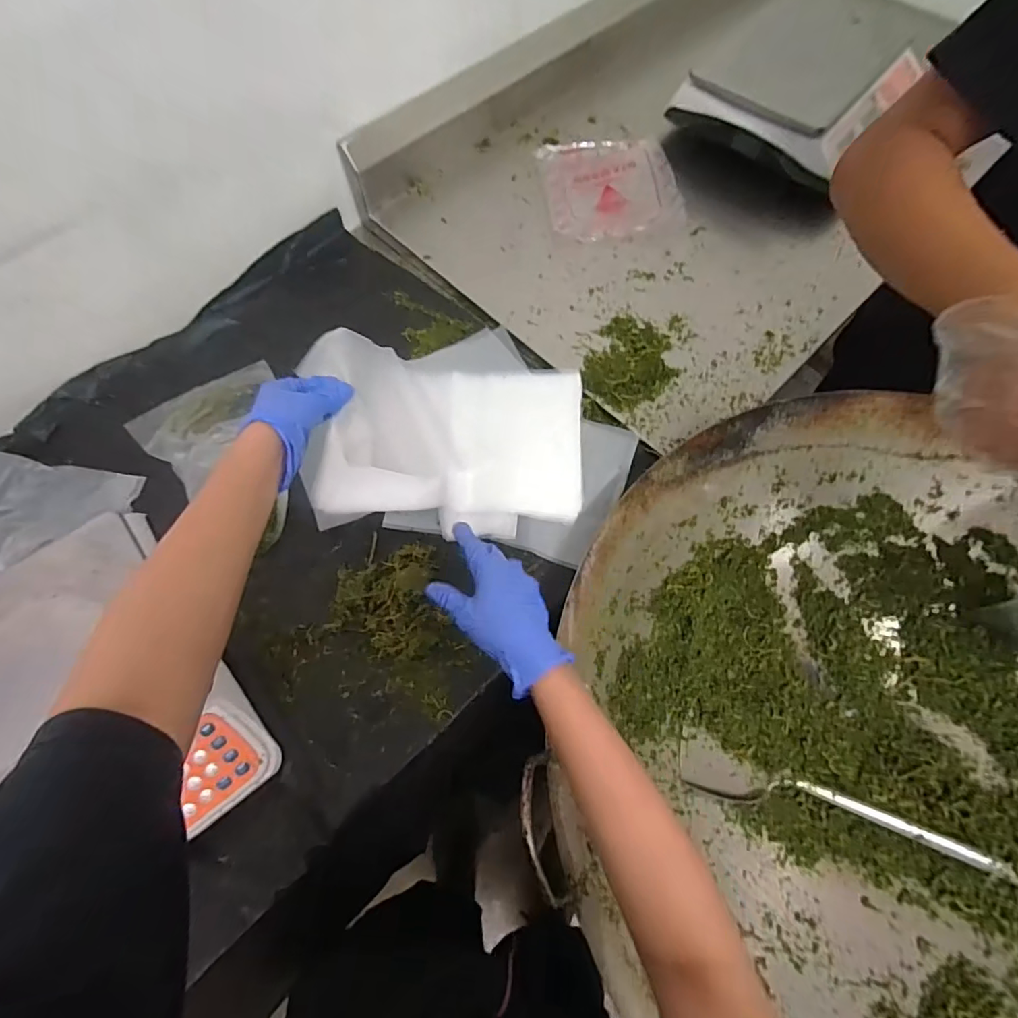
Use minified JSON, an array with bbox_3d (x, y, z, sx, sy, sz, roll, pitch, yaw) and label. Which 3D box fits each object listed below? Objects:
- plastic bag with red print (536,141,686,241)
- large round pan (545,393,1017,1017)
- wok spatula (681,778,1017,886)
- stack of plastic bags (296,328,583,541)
[{"bbox_3d":[0.164,-0.535,0.844,0.205,0.034,0.229,-5,66,-1],"label":"plastic bag with red print"},{"bbox_3d":[0.433,0.263,0.577,0.776,0.226,0.727,39,72,16],"label":"large round pan"},{"bbox_3d":[0.419,0.368,0.611,0.361,0.044,0.054,14,67,7],"label":"wok spatula"},{"bbox_3d":[-0.079,-0.112,0.613,0.344,0.167,0.230,2,66,2],"label":"stack of plastic bags"}]

